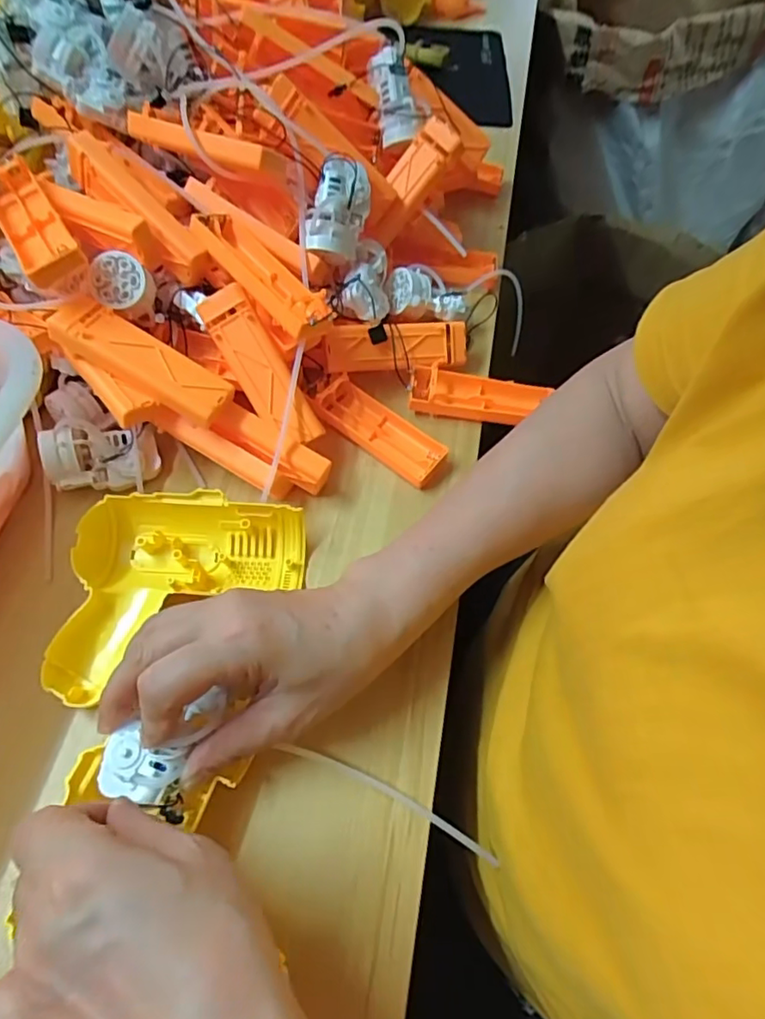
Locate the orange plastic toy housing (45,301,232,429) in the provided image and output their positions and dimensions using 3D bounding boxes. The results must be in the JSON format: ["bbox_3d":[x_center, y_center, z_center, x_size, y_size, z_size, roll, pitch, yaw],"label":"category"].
[{"bbox_3d":[-0.148,-0.090,0.362,0.111,0.018,0.030,30,61,-4],"label":"orange plastic toy housing"}]

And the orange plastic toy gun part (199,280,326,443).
[{"bbox_3d":[-0.078,-0.090,0.378,0.030,0.019,0.107,-35,96,-21],"label":"orange plastic toy gun part"}]

